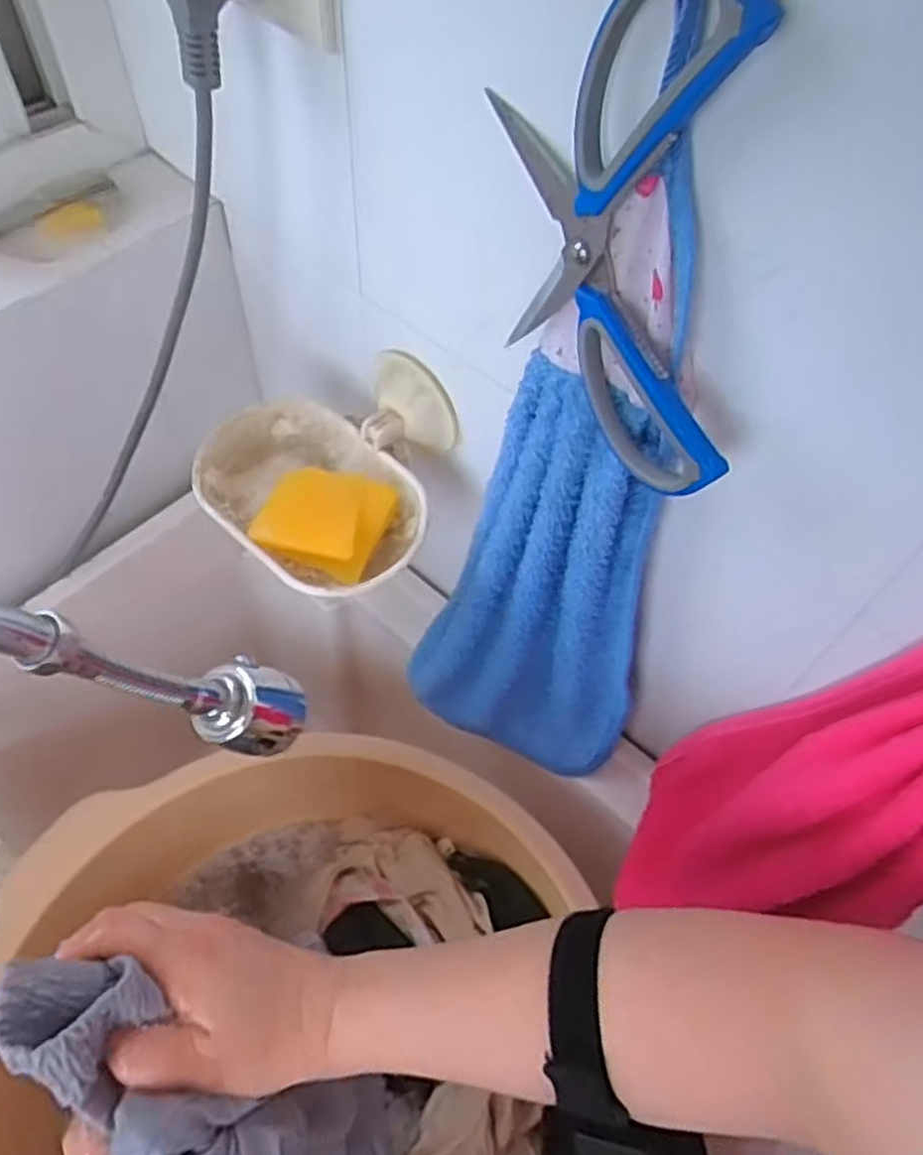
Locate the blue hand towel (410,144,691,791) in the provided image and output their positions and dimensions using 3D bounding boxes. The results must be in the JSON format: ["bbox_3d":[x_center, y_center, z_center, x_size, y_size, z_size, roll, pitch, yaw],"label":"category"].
[{"bbox_3d":[0.049,-0.011,0.405,0.125,0.369,0.056,22,58,11],"label":"blue hand towel"}]

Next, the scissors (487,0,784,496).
[{"bbox_3d":[0.058,-0.119,0.274,0.017,0.159,0.136,-32,64,-22],"label":"scissors"}]

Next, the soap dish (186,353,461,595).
[{"bbox_3d":[-0.070,-0.065,0.445,0.134,0.059,0.128,39,62,20],"label":"soap dish"}]

